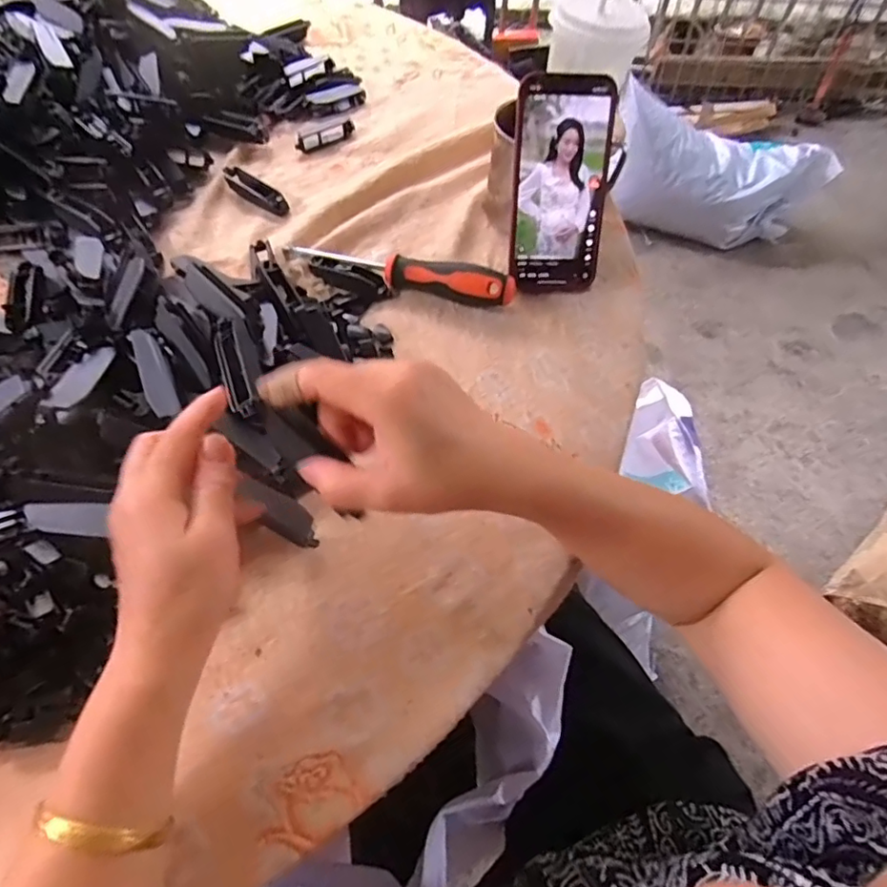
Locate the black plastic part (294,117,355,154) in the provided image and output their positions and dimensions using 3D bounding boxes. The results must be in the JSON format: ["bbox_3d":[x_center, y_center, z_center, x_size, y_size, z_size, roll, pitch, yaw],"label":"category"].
[{"bbox_3d":[-0.125,-0.324,0.592,0.070,0.014,0.021,-32,65,-19],"label":"black plastic part"}]

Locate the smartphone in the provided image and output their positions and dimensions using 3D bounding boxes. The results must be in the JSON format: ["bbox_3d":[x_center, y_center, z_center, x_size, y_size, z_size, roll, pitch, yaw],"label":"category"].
[{"bbox_3d":[0.096,-0.207,0.462,0.077,0.160,0.007,-1,27,2],"label":"smartphone"}]

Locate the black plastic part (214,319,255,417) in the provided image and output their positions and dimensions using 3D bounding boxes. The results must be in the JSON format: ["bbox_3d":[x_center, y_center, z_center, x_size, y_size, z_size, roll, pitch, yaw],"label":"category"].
[{"bbox_3d":[-0.137,-0.049,0.366,0.015,0.008,0.071,-17,72,-12],"label":"black plastic part"}]

